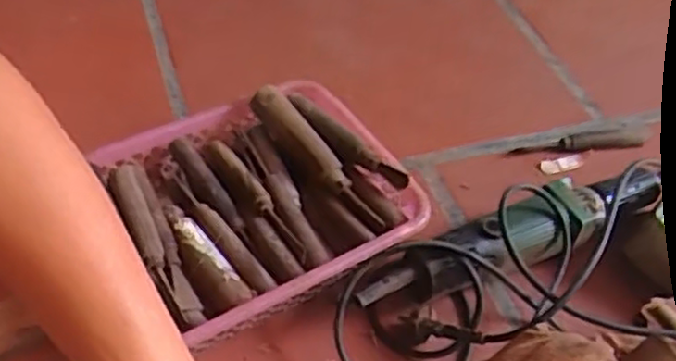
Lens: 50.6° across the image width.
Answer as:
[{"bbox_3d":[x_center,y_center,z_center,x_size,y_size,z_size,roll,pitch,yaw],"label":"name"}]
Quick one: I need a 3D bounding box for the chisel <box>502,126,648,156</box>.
[{"bbox_3d":[0.296,-0.044,0.872,0.180,0.023,0.030,-6,50,-11],"label":"chisel"}]

